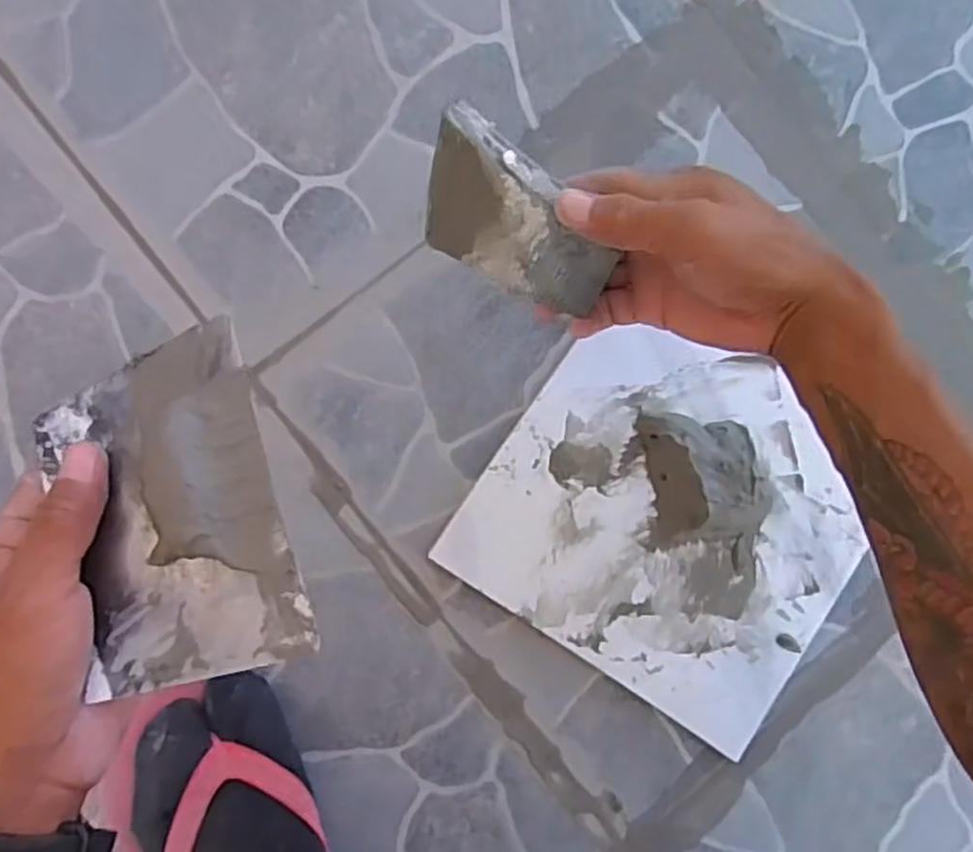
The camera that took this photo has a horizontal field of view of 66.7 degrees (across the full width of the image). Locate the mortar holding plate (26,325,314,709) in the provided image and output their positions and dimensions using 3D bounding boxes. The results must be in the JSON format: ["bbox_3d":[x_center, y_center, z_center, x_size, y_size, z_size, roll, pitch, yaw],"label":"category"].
[{"bbox_3d":[-0.124,0.033,0.287,0.089,0.015,0.136,-25,74,4],"label":"mortar holding plate"}]

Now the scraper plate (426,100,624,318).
[{"bbox_3d":[0.015,-0.101,0.379,0.104,0.076,0.016,36,57,3],"label":"scraper plate"}]

